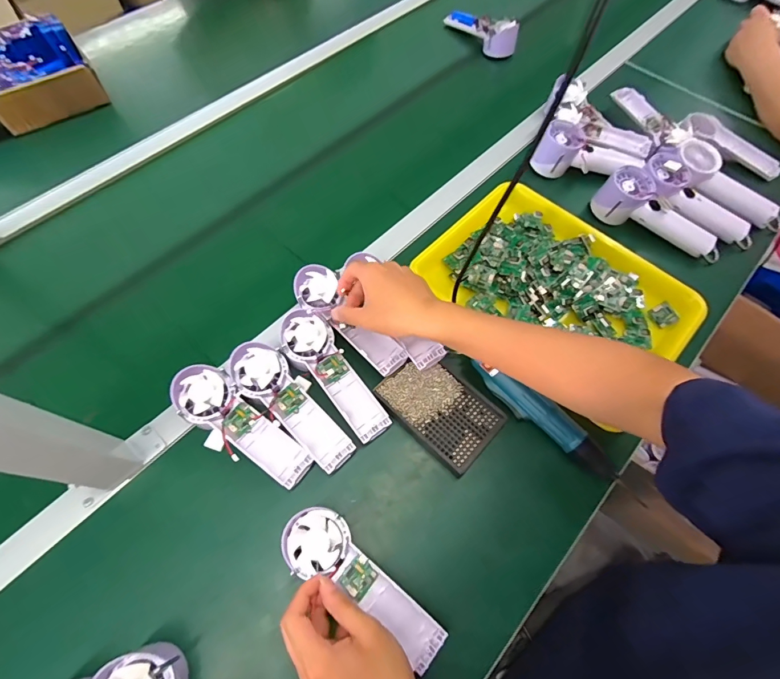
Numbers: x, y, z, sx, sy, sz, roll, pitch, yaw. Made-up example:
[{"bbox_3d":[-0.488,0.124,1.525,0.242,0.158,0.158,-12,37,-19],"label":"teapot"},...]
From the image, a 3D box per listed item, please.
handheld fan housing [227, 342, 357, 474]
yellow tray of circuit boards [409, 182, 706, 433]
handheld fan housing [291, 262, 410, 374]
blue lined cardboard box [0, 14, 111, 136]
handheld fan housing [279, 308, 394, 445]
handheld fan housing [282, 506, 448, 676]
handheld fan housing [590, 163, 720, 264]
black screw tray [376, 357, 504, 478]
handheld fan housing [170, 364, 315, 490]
[{"bbox_3d":[-0.116,0.076,0.457,0.060,0.026,0.175,-38,71,-18],"label":"handheld fan housing"},{"bbox_3d":[0.228,-0.075,0.559,0.341,0.038,0.224,40,70,16],"label":"yellow tray of circuit boards"},{"bbox_3d":[-0.054,-0.027,0.501,0.053,0.022,0.178,-41,75,-18],"label":"handheld fan housing"},{"bbox_3d":[-0.625,-0.464,0.706,0.176,0.064,0.215,-32,69,-16],"label":"blue lined cardboard box"},{"bbox_3d":[-0.071,0.040,0.477,0.060,0.025,0.178,-31,69,-15],"label":"handheld fan housing"},{"bbox_3d":[-0.028,0.233,0.384,0.173,0.023,0.059,38,69,8],"label":"handheld fan housing"},{"bbox_3d":[0.407,-0.181,0.610,0.195,0.061,0.064,34,68,1],"label":"handheld fan housing"},{"bbox_3d":[0.060,0.081,0.477,0.087,0.013,0.136,-41,72,-19],"label":"black screw tray"},{"bbox_3d":[-0.168,0.098,0.445,0.174,0.032,0.063,35,68,14],"label":"handheld fan housing"}]

